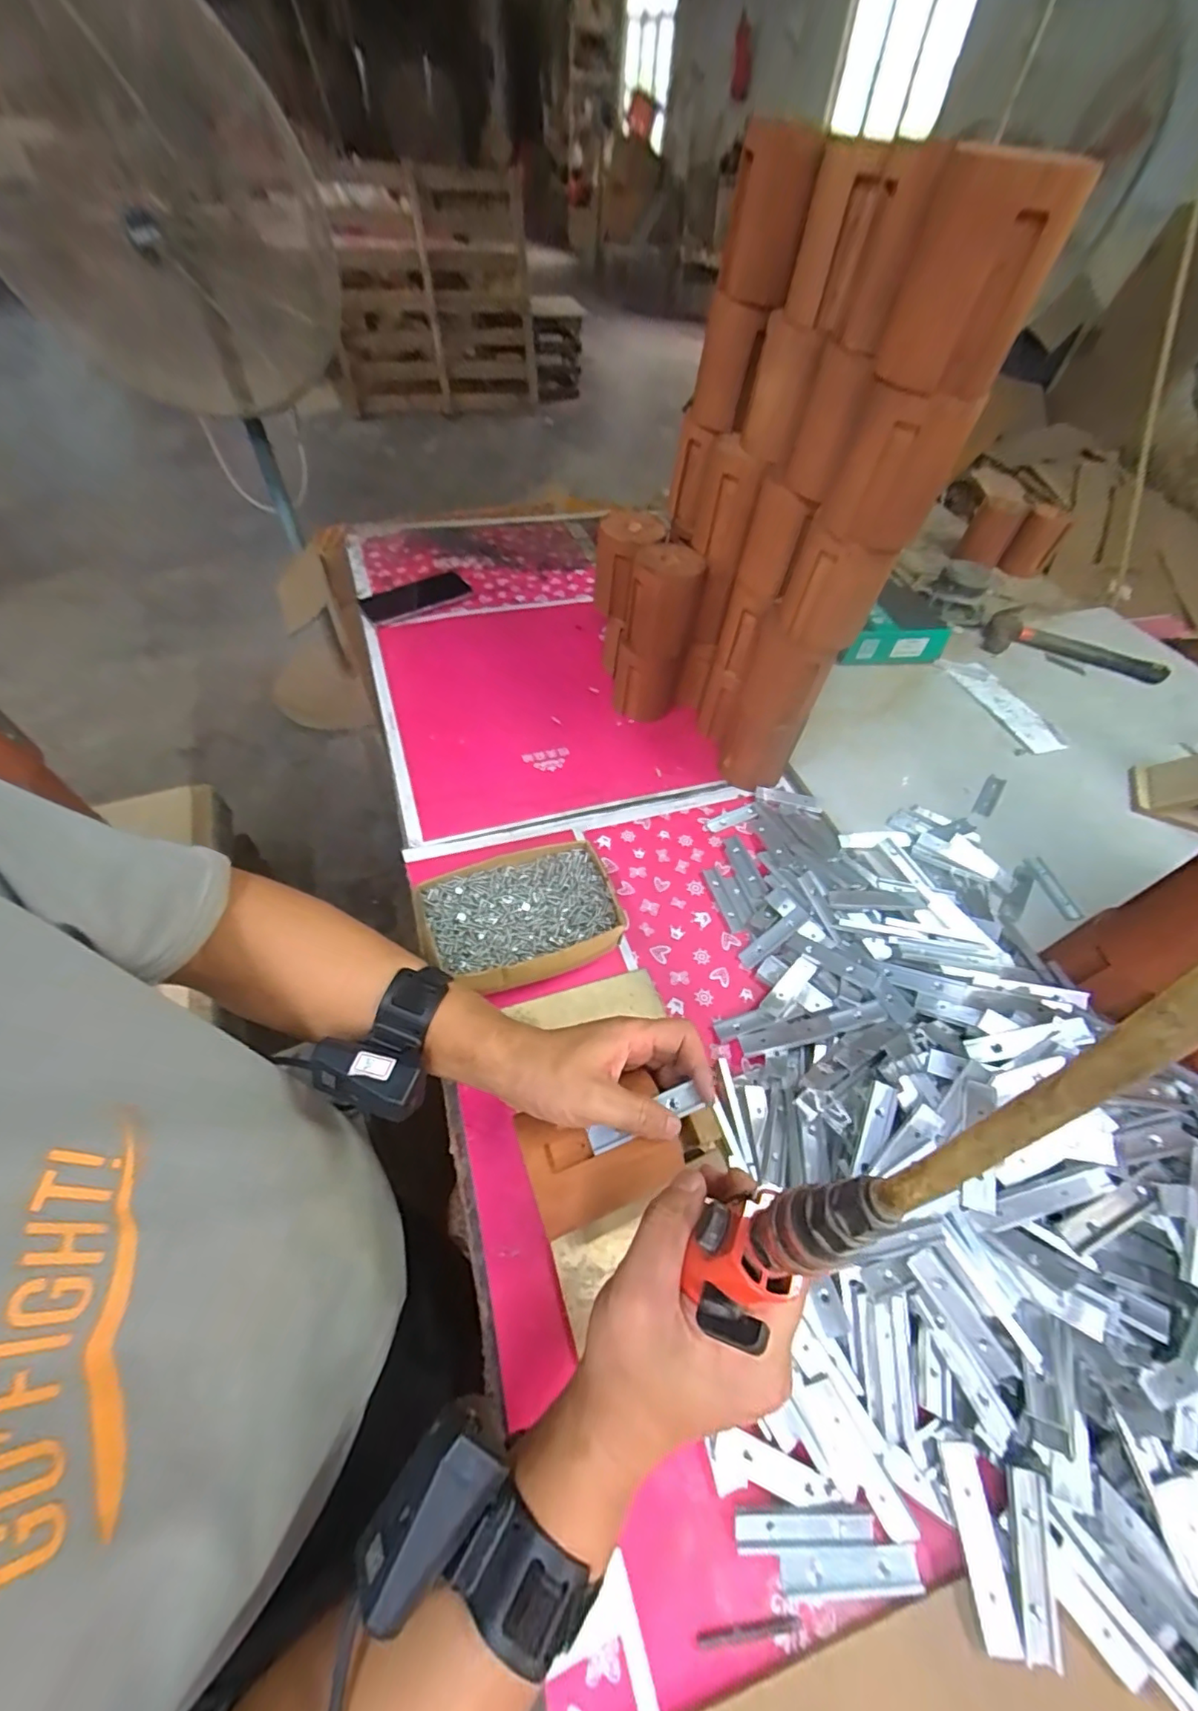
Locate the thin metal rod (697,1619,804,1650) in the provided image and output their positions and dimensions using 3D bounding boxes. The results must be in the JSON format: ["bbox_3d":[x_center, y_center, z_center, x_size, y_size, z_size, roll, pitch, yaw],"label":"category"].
[{"bbox_3d":[0.082,0.420,0.302,0.057,0.004,0.006,-1,54,-5],"label":"thin metal rod"}]

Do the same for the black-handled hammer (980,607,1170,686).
[{"bbox_3d":[0.733,-0.331,0.874,0.240,0.025,0.120,22,55,12],"label":"black-handled hammer"}]

